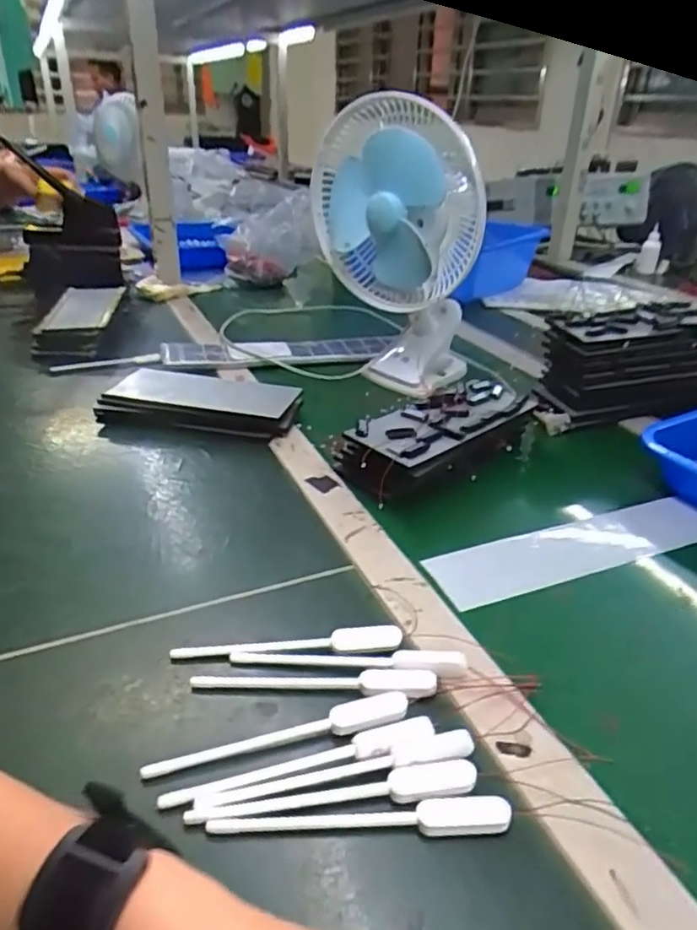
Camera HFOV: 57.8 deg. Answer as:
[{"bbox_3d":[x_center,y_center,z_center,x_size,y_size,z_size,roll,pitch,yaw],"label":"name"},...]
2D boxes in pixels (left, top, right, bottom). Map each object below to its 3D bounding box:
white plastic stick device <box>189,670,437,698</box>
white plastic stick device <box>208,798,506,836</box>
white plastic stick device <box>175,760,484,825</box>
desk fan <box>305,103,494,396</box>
[{"bbox_3d":[-0.021,0.130,0.381,0.145,0.011,0.019,4,29,4],"label":"white plastic stick device"},{"bbox_3d":[0.005,0.171,0.308,0.144,0.009,0.015,1,29,0],"label":"white plastic stick device"},{"bbox_3d":[-0.007,0.164,0.315,0.144,0.005,0.018,-3,30,-7],"label":"white plastic stick device"},{"bbox_3d":[0.055,-0.256,0.763,0.189,0.308,0.179,1,29,-2],"label":"desk fan"}]

